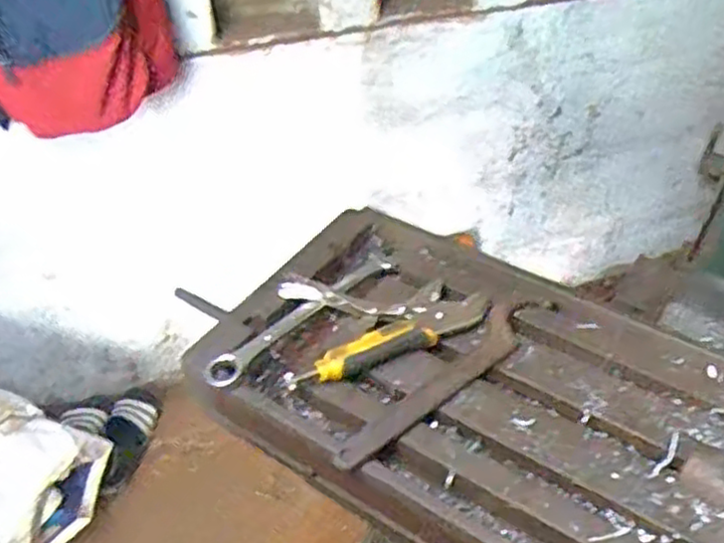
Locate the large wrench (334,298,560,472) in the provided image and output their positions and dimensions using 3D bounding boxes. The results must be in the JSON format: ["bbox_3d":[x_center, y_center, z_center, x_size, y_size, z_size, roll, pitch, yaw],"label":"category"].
[{"bbox_3d":[0.077,0.088,0.614,0.034,0.013,0.252,33,54,32],"label":"large wrench"}]

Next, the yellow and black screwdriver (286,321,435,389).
[{"bbox_3d":[0.003,0.067,0.610,0.126,0.024,0.025,-21,47,-19],"label":"yellow and black screwdriver"}]

